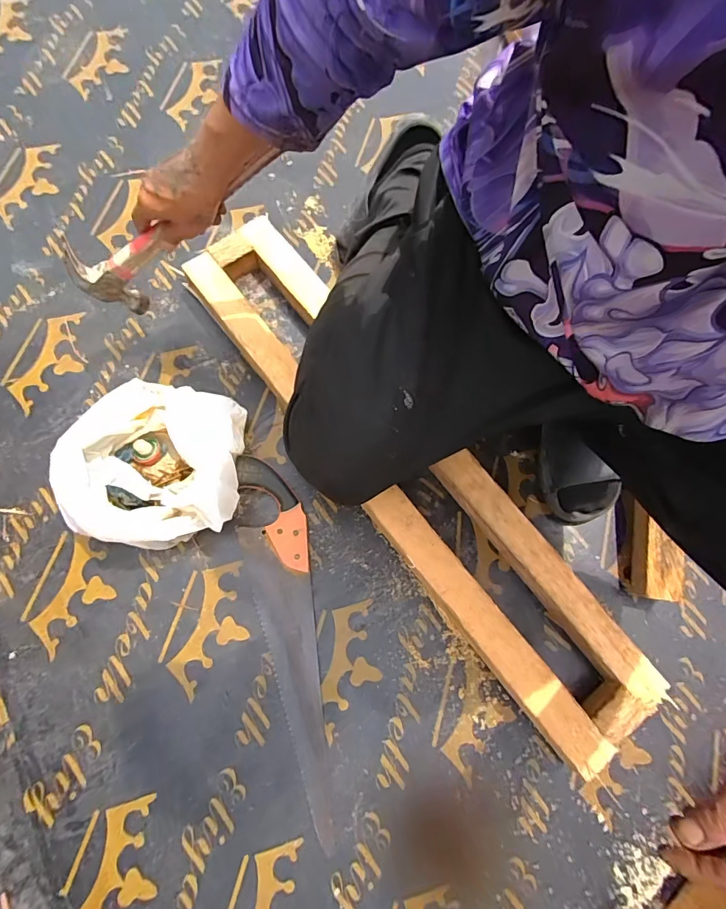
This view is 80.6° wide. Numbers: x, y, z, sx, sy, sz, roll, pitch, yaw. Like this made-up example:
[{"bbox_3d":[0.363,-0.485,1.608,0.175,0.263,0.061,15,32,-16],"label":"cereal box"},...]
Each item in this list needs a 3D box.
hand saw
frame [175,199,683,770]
[{"bbox_3d":[-0.088,0.225,0.541,0.086,0.027,0.452,-14,77,-5],"label":"hand saw"},{"bbox_3d":[0.054,0.010,0.583,0.165,0.052,0.840,-38,80,-10],"label":"frame"}]

